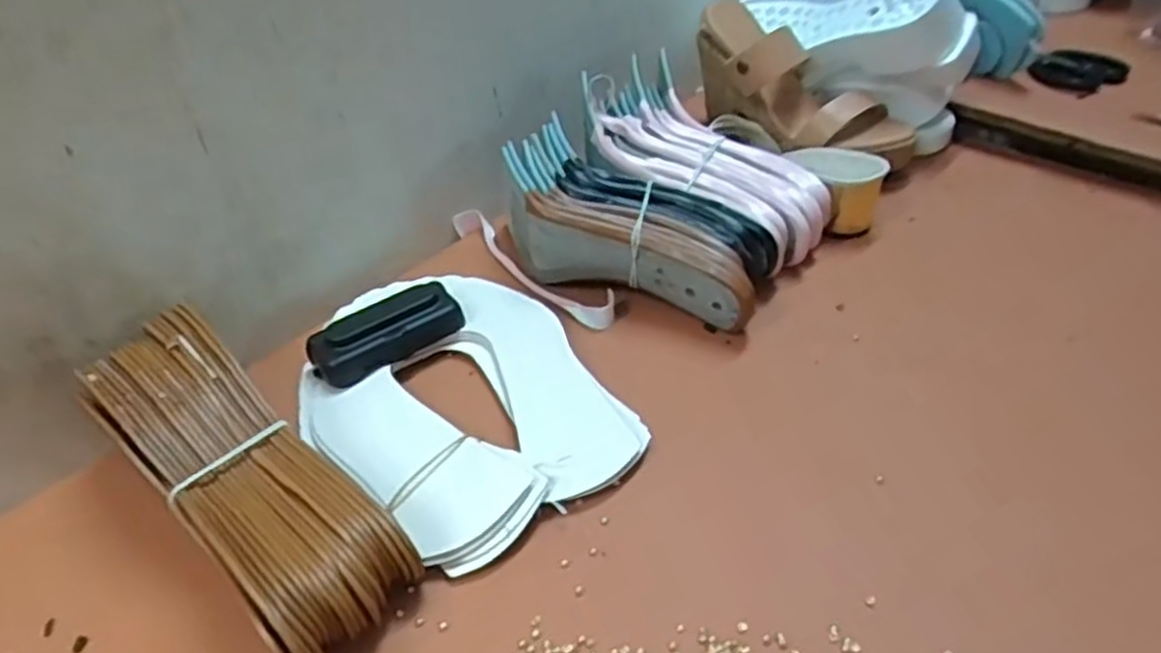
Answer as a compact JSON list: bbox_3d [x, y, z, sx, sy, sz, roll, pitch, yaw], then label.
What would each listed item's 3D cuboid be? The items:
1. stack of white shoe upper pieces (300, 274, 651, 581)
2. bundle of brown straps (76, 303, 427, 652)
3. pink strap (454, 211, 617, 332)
[{"bbox_3d":[-0.090,0.042,0.532,0.174,0.024,0.256,-28,45,-24],"label":"stack of white shoe upper pieces"},{"bbox_3d":[-0.194,0.088,0.443,0.237,0.082,0.081,29,51,34],"label":"bundle of brown straps"},{"bbox_3d":[-0.042,-0.050,0.648,0.035,0.021,0.188,-34,47,-29],"label":"pink strap"}]

